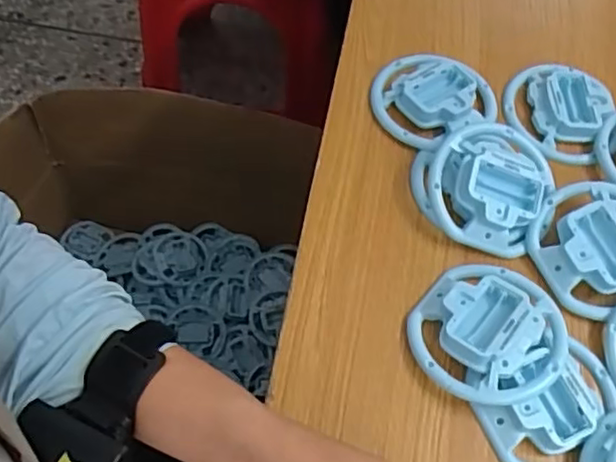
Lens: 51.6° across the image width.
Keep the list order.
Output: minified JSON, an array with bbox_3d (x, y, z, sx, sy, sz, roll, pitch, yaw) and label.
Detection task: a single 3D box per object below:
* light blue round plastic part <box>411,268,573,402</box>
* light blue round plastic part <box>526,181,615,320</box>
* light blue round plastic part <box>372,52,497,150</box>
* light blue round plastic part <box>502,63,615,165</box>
[{"bbox_3d":[0.125,0.066,0.433,0.097,0.033,0.104,2,62,-4],"label":"light blue round plastic part"},{"bbox_3d":[0.218,0.006,0.471,0.099,0.029,0.090,2,62,-4],"label":"light blue round plastic part"},{"bbox_3d":[0.105,-0.111,0.532,0.102,0.027,0.093,2,62,-4],"label":"light blue round plastic part"},{"bbox_3d":[0.213,-0.109,0.542,0.084,0.020,0.092,24,62,7],"label":"light blue round plastic part"}]

